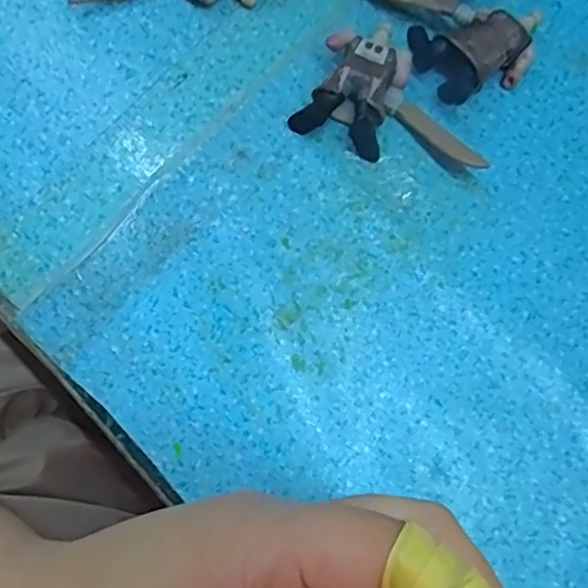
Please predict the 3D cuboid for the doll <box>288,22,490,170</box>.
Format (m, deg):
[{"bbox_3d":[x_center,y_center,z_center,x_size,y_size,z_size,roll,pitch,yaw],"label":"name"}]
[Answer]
[{"bbox_3d":[0.046,-0.082,0.248,0.077,0.018,0.056,22,77,3],"label":"doll"}]

